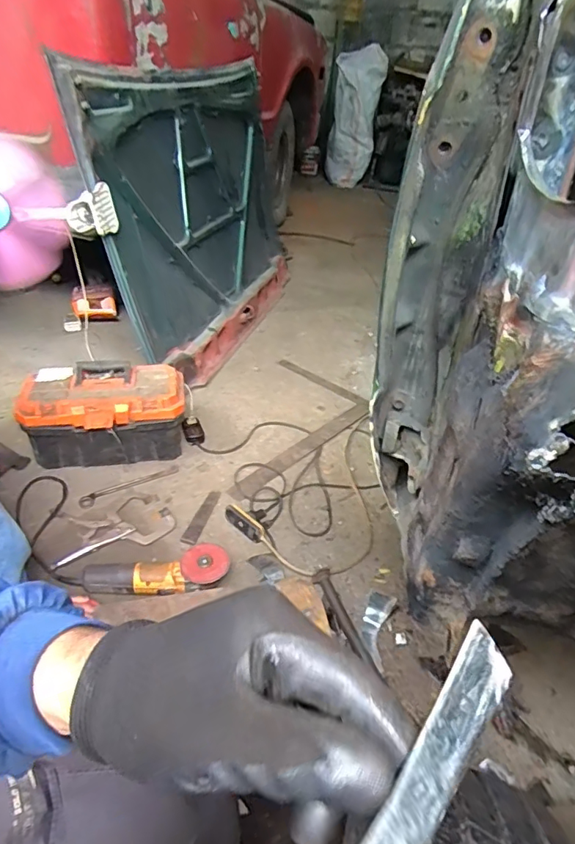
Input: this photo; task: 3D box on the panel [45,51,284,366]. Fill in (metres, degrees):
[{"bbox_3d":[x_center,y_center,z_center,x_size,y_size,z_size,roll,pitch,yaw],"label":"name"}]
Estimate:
[{"bbox_3d":[-0.251,-0.754,1.730,0.176,0.723,1.294,15,38,13],"label":"panel"}]

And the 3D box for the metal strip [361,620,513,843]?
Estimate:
[{"bbox_3d":[0.052,0.136,0.188,0.023,0.004,0.118,32,81,-2],"label":"metal strip"}]

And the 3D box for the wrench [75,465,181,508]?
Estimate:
[{"bbox_3d":[-0.391,0.153,1.251,0.253,0.017,0.035,-21,44,-30],"label":"wrench"}]

